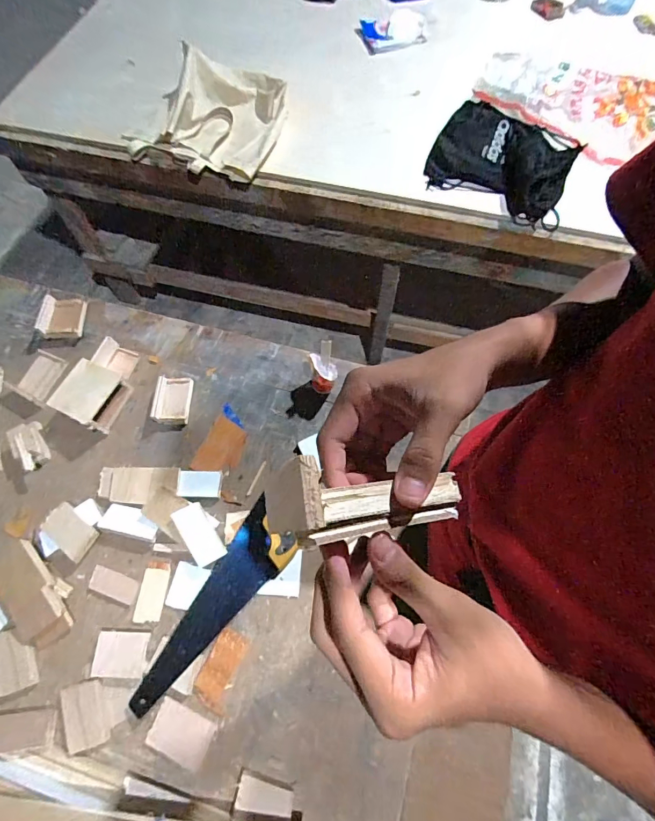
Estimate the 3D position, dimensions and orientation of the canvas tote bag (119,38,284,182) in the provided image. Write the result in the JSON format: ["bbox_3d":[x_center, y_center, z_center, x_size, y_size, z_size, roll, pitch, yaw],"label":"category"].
[{"bbox_3d":[-0.279,-0.776,1.079,0.390,0.113,0.355,24,71,11],"label":"canvas tote bag"}]

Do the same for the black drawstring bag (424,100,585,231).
[{"bbox_3d":[0.440,-0.628,1.038,0.348,0.056,0.315,25,71,12],"label":"black drawstring bag"}]

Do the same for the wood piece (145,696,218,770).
[{"bbox_3d":[-0.206,0.455,0.583,0.083,0.008,0.061,22,70,11],"label":"wood piece"}]

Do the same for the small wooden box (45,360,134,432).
[{"bbox_3d":[-0.422,-0.027,0.748,0.089,0.065,0.112,22,70,10],"label":"small wooden box"}]

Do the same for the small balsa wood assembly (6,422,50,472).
[{"bbox_3d":[-0.530,0.061,0.732,0.048,0.037,0.097,-32,71,-11],"label":"small balsa wood assembly"}]

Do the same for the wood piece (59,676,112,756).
[{"bbox_3d":[-0.344,0.430,0.587,0.057,0.005,0.082,-25,69,-8],"label":"wood piece"}]

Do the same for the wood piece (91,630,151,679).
[{"bbox_3d":[-0.306,0.361,0.614,0.075,0.011,0.058,1,68,2],"label":"wood piece"}]

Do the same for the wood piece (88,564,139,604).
[{"bbox_3d":[-0.339,0.275,0.659,0.079,0.004,0.036,18,70,9],"label":"wood piece"}]

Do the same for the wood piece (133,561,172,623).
[{"bbox_3d":[-0.277,0.286,0.657,0.042,0.007,0.088,6,68,4],"label":"wood piece"}]

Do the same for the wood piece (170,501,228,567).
[{"bbox_3d":[-0.206,0.197,0.663,0.048,0.010,0.097,-33,85,-14],"label":"wood piece"}]

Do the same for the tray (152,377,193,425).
[{"bbox_3d":[-0.287,-0.019,0.769,0.064,0.025,0.093,6,64,-18],"label":"tray"}]

